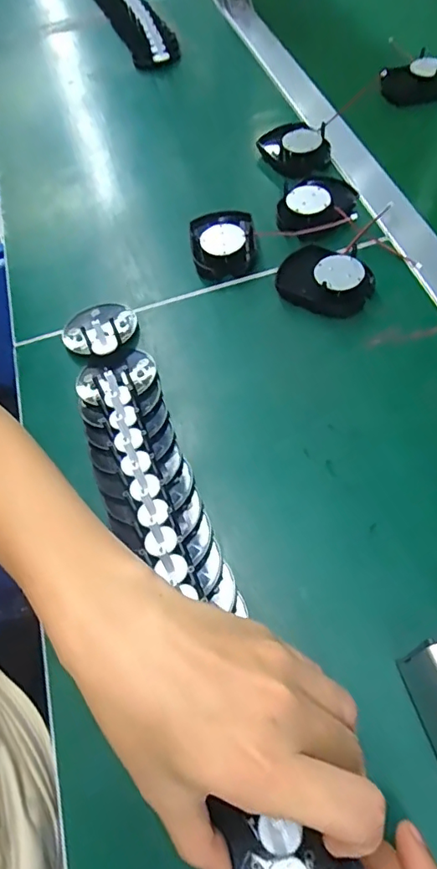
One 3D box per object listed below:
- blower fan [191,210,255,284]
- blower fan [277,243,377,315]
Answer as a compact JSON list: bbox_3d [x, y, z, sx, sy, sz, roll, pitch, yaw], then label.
[{"bbox_3d":[0.004,-0.172,0.466,0.056,0.030,0.068,-6,59,2],"label":"blower fan"},{"bbox_3d":[0.089,-0.128,0.429,0.078,0.031,0.057,19,63,17],"label":"blower fan"}]

